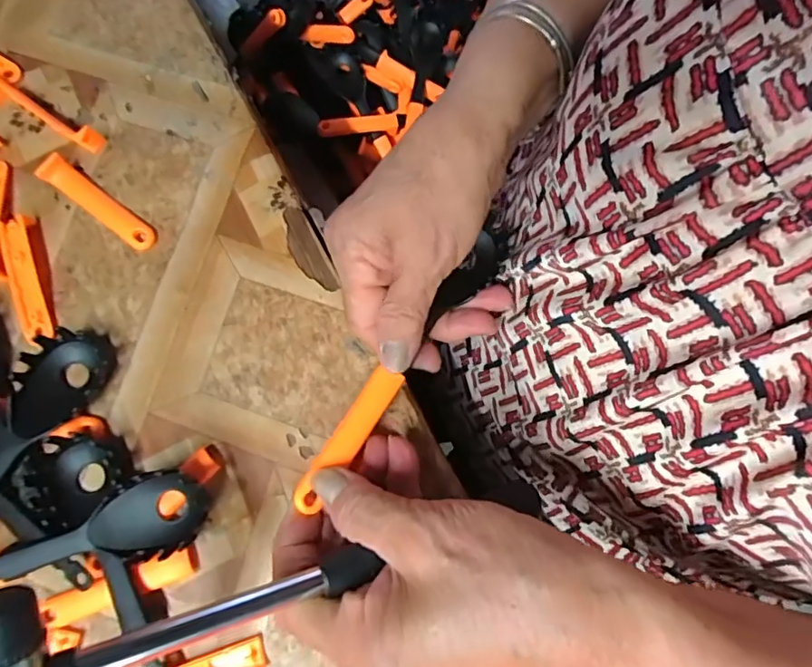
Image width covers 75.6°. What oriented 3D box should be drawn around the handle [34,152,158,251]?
[{"bbox_3d":[-0.174,-0.074,0.296,0.078,0.013,0.016,35,79,12],"label":"handle"}]

